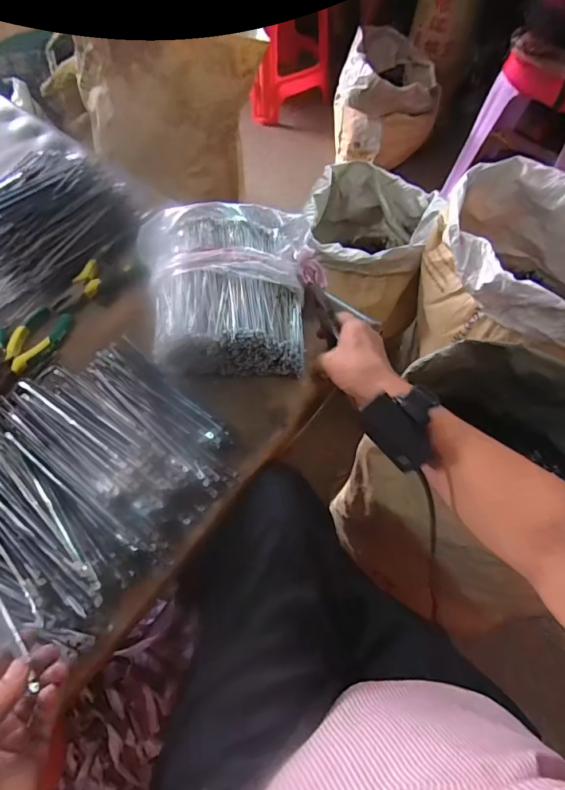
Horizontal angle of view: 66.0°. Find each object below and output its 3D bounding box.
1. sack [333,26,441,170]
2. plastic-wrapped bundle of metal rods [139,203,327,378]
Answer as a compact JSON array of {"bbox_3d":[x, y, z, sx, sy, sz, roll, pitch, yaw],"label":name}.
[{"bbox_3d":[0.361,-1.031,1.550,0.321,0.324,0.324,34,68,16],"label":"sack"},{"bbox_3d":[-0.059,-0.123,0.522,0.214,0.083,0.206,-3,63,-2],"label":"plastic-wrapped bundle of metal rods"}]

